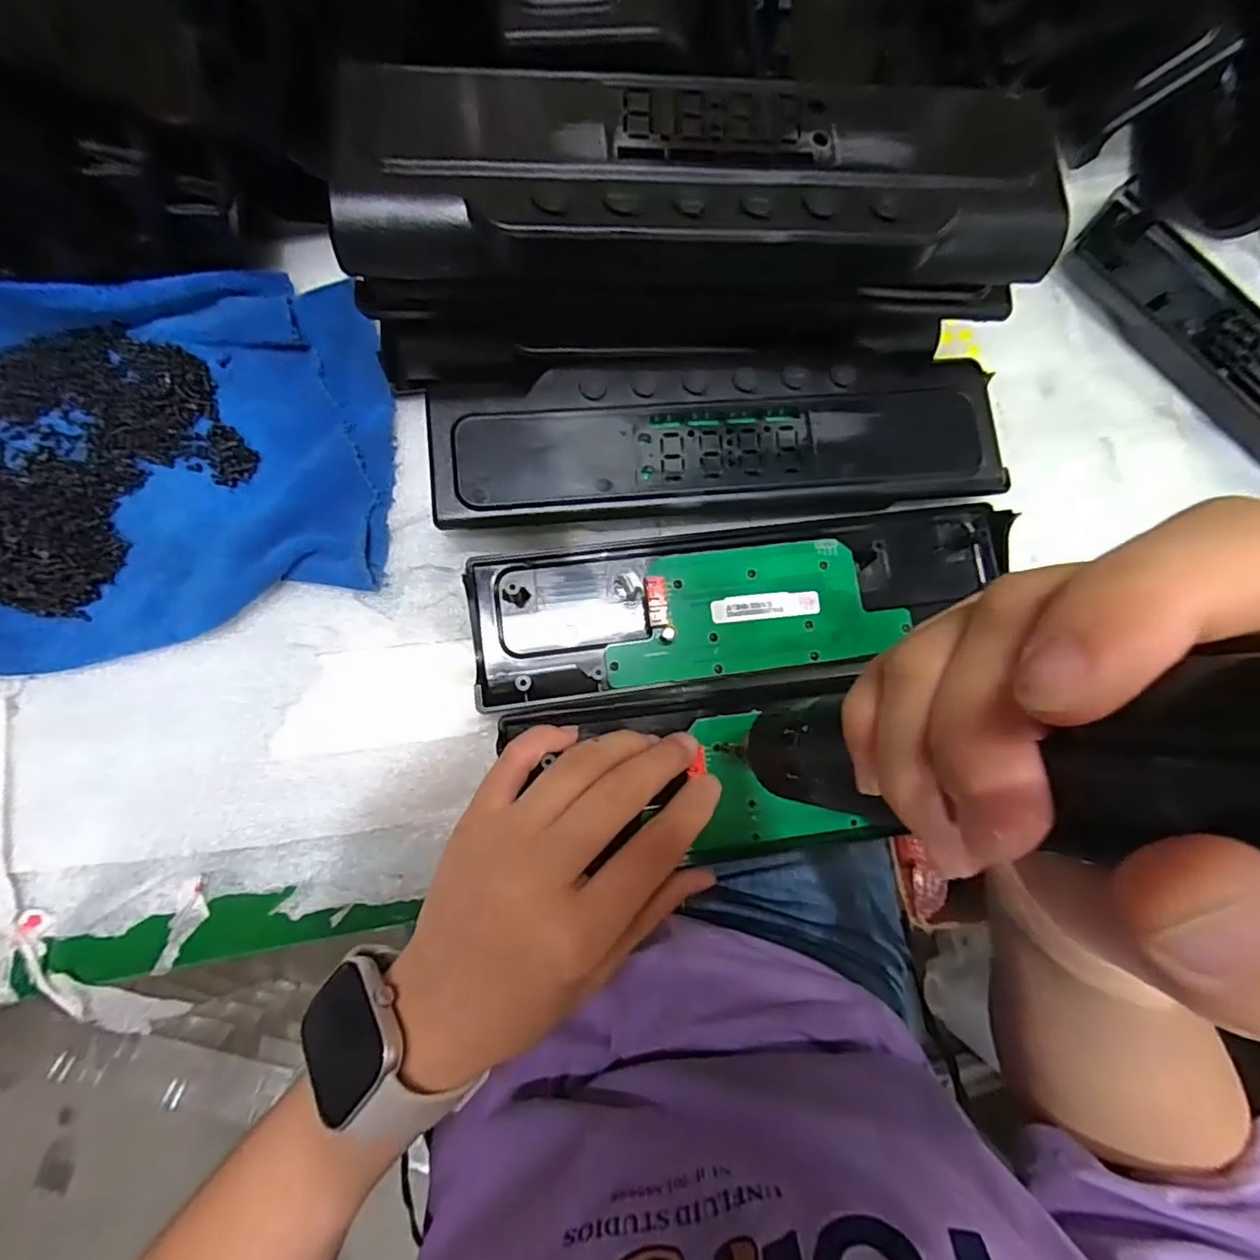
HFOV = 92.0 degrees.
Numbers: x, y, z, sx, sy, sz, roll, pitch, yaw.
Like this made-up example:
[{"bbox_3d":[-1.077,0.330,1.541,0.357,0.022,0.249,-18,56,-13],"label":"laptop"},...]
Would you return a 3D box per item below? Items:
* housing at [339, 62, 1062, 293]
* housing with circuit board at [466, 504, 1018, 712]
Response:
[{"bbox_3d":[0.028,-0.145,0.212,0.239,0.036,0.071,-3,83,-6],"label":"housing"},{"bbox_3d":[0.050,-0.012,0.267,0.231,0.023,0.067,-6,86,-7],"label":"housing with circuit board"}]

